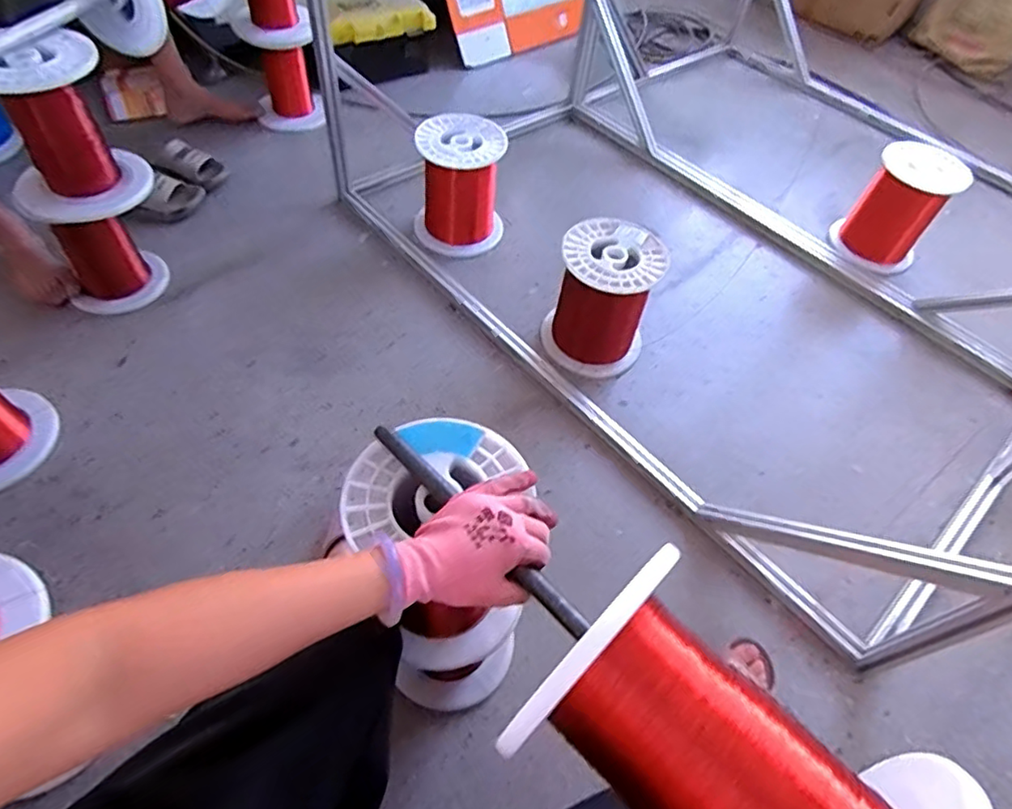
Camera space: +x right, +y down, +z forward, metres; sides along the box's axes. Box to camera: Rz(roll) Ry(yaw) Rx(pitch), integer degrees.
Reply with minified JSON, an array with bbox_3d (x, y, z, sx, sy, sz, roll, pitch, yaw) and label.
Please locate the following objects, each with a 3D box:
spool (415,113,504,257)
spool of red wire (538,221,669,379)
[{"bbox_3d":[-0.108,-0.501,1.366,0.205,0.238,0.194,-1,55,-6],"label":"spool"},{"bbox_3d":[0.191,-0.209,1.178,0.196,0.232,0.195,2,55,-3],"label":"spool of red wire"}]

